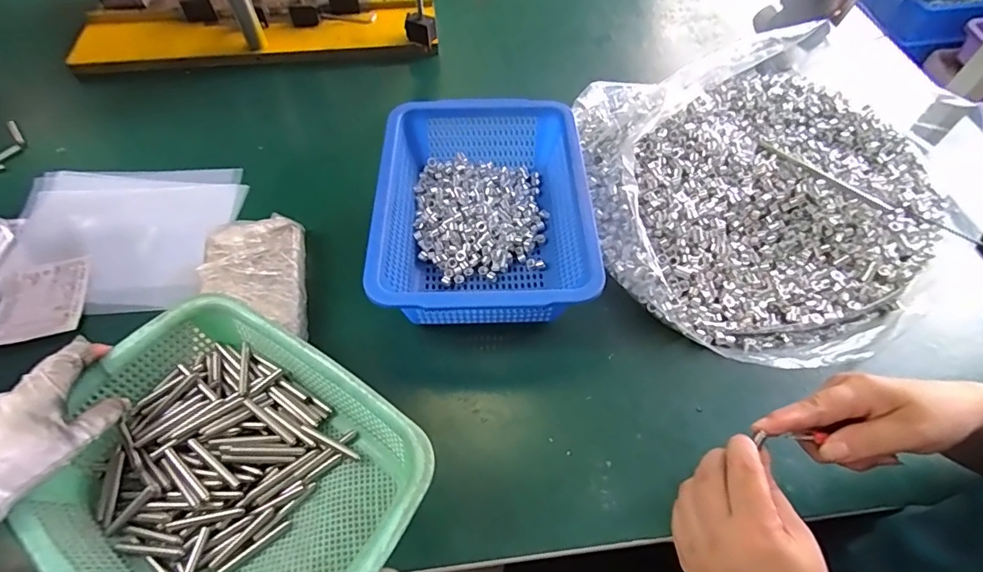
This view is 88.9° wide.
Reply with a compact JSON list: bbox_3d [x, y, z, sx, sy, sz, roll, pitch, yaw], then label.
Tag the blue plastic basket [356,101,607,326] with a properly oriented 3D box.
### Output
[{"bbox_3d":[-0.011,-0.083,0.590,0.229,0.106,0.311,-2,56,-1],"label":"blue plastic basket"}]

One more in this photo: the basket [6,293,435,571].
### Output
[{"bbox_3d":[-0.206,0.150,0.395,0.291,0.080,0.213,28,60,18],"label":"basket"}]

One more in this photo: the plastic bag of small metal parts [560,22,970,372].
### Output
[{"bbox_3d":[0.344,-0.143,0.624,0.435,0.114,0.478,-4,56,-3],"label":"plastic bag of small metal parts"}]

